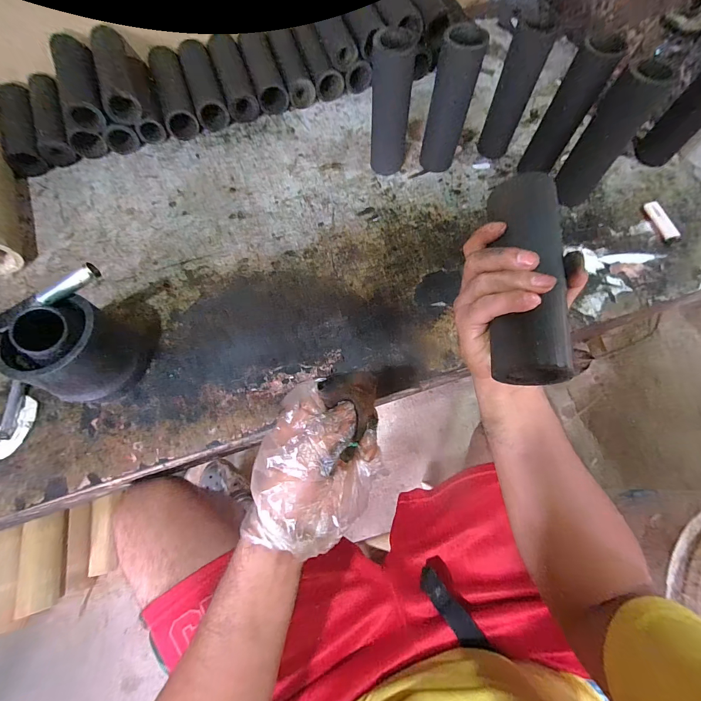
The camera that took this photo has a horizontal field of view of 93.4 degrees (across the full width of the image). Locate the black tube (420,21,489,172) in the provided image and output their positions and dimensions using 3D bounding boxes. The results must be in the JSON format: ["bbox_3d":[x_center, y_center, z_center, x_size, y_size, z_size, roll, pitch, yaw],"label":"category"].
[{"bbox_3d":[0.144,-0.352,0.487,0.056,0.185,0.044,14,71,7],"label":"black tube"}]

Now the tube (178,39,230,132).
[{"bbox_3d":[-0.274,-0.495,0.616,0.055,0.048,0.180,-18,70,-5],"label":"tube"}]

